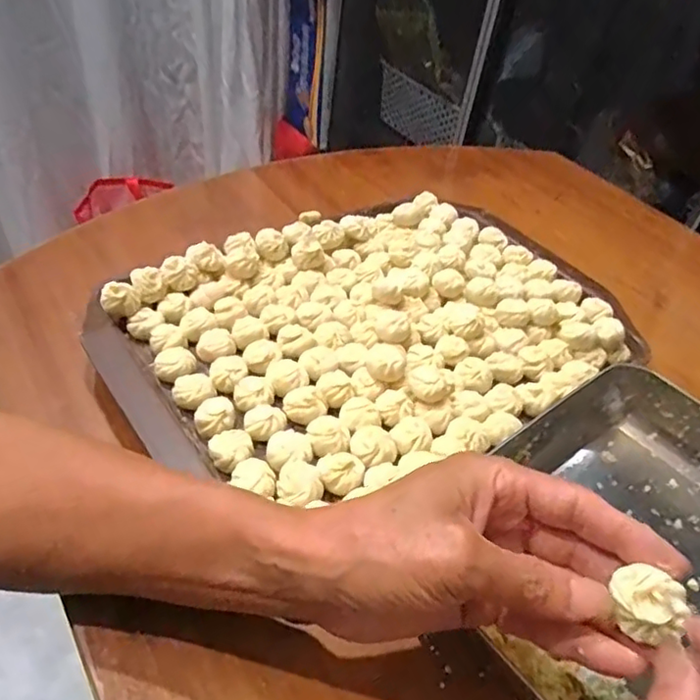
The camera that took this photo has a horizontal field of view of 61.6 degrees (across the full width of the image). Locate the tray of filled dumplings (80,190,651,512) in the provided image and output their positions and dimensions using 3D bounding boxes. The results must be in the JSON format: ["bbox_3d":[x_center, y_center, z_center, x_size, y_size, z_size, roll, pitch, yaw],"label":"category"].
[{"bbox_3d":[0.026,-0.027,0.472,0.381,0.038,0.275,-22,52,-30],"label":"tray of filled dumplings"}]

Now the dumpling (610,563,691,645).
[{"bbox_3d":[0.118,0.100,0.233,0.026,0.018,0.022,32,53,25],"label":"dumpling"}]

